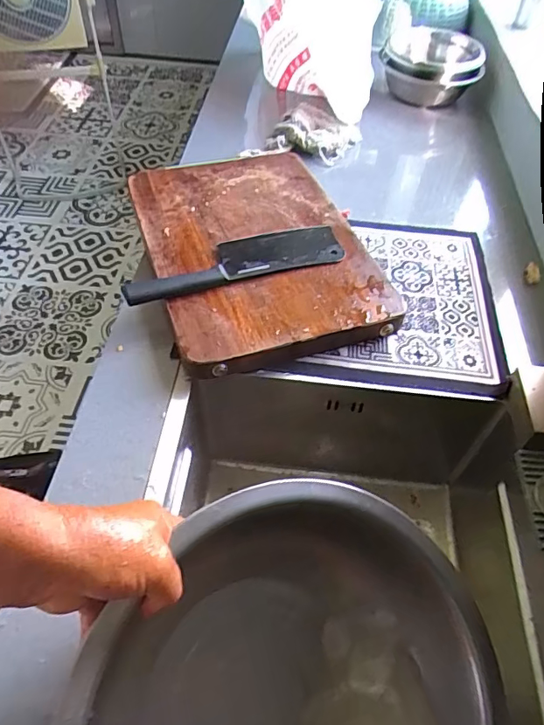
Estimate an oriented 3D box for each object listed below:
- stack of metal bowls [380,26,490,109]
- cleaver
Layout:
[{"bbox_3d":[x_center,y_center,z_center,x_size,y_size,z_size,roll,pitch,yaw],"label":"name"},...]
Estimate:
[{"bbox_3d":[0.322,-0.603,1.024,0.186,0.092,0.211,16,52,9],"label":"stack of metal bowls"},{"bbox_3d":[-0.046,-0.133,0.647,0.285,0.016,0.079,-16,54,-16],"label":"cleaver"}]

